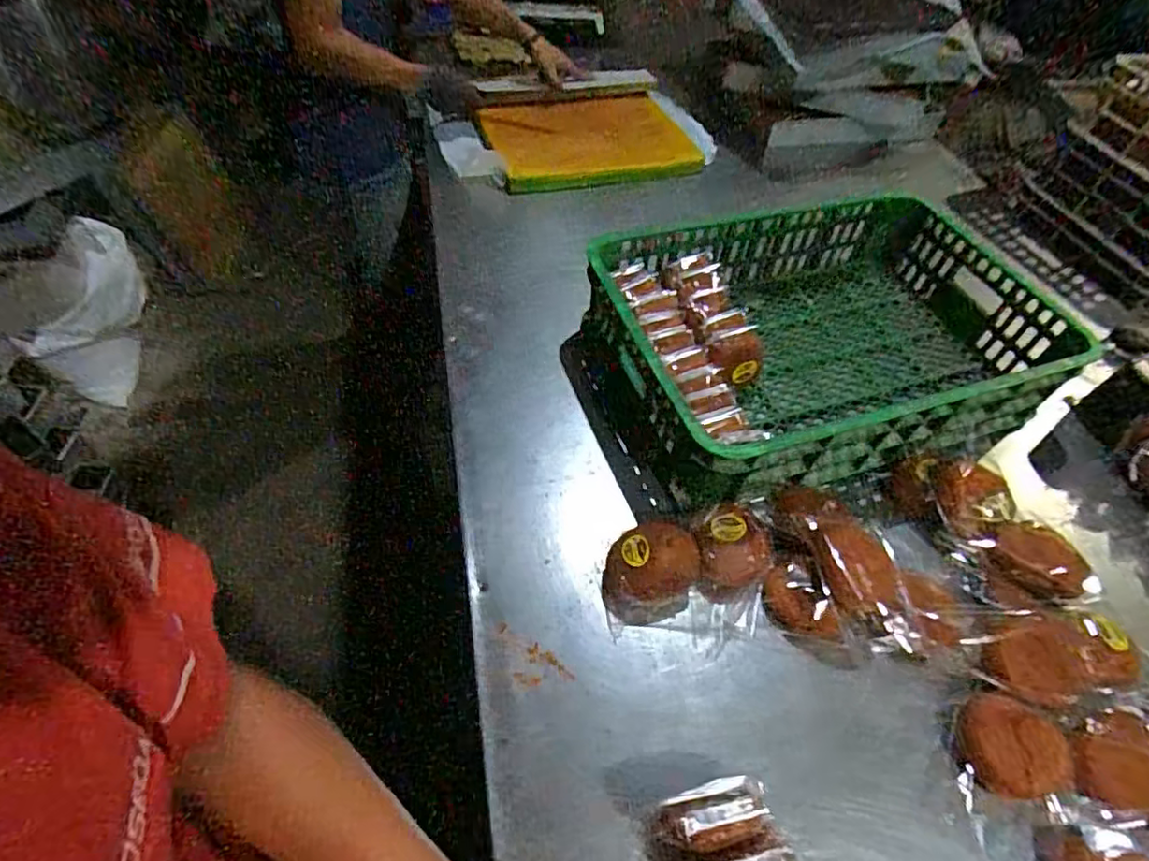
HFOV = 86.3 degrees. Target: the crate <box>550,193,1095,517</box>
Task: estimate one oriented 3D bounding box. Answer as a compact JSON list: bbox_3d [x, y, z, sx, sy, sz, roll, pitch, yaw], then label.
[{"bbox_3d":[0.354,-0.140,0.899,0.662,0.172,0.434,-13,54,-16],"label":"crate"}]

